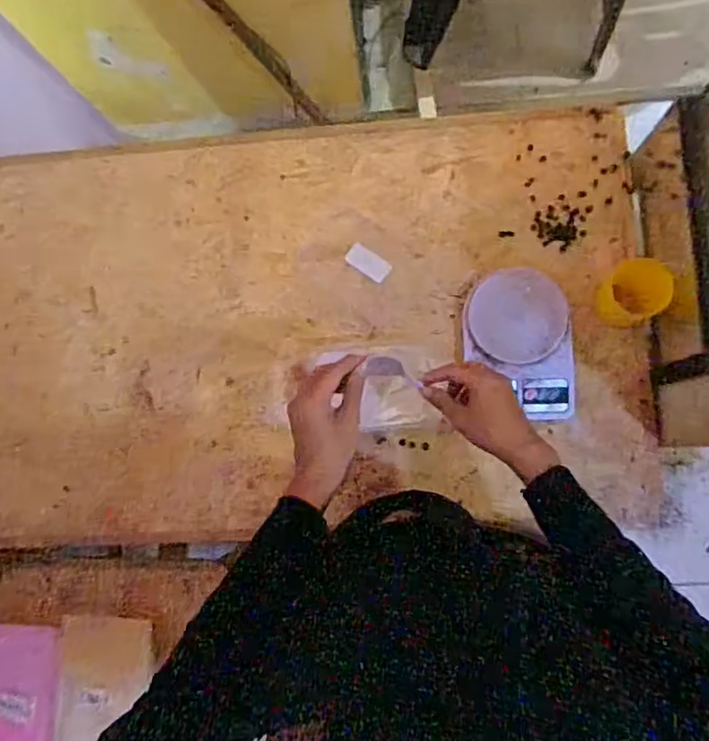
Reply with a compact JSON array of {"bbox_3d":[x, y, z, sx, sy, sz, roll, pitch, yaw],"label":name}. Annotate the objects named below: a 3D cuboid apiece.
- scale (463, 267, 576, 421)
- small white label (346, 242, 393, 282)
[{"bbox_3d":[0.214,-0.032,0.799,0.131,0.035,0.194,-5,83,4],"label":"scale"},{"bbox_3d":[0.019,-0.150,0.846,0.062,0.004,0.033,34,87,8],"label":"small white label"}]

